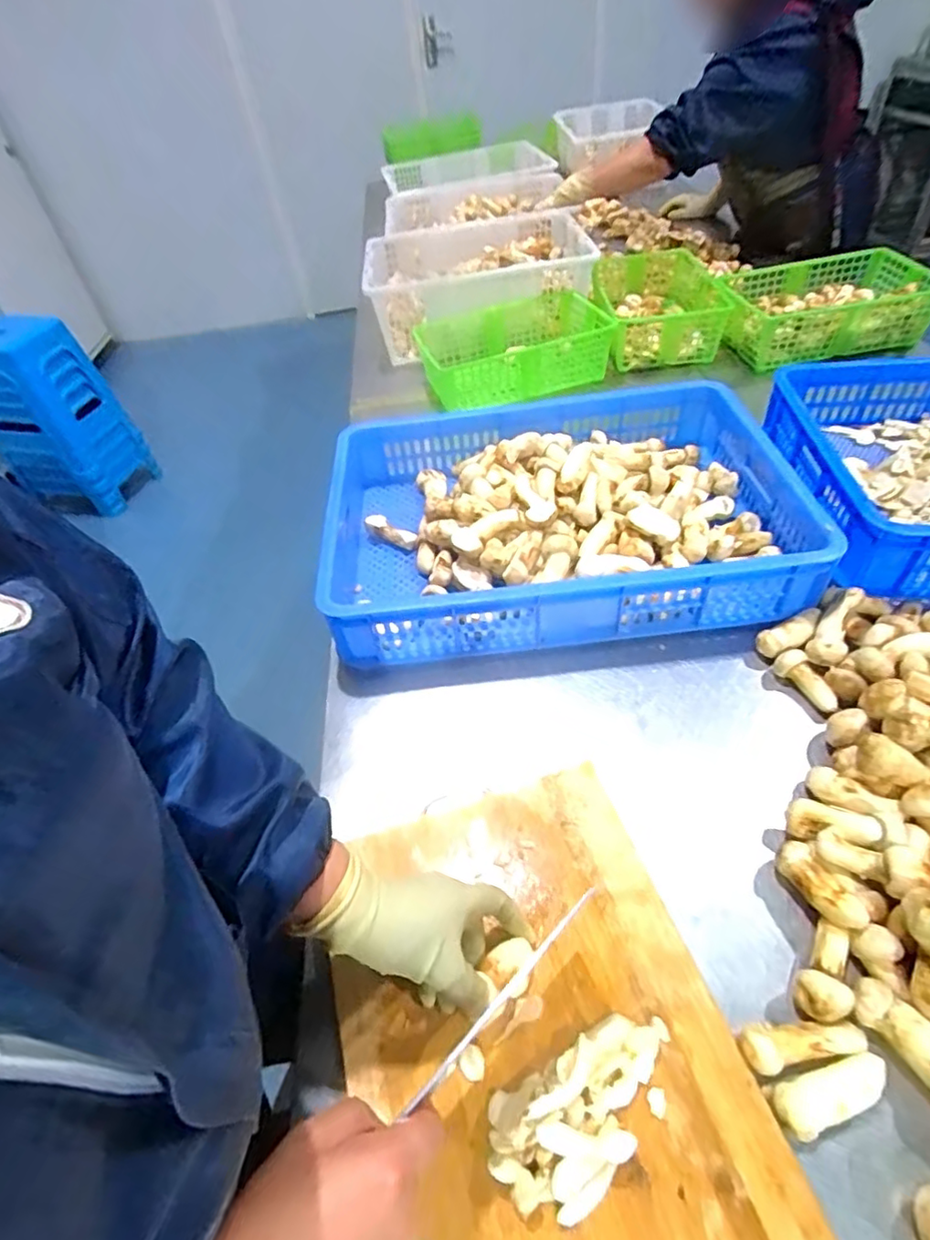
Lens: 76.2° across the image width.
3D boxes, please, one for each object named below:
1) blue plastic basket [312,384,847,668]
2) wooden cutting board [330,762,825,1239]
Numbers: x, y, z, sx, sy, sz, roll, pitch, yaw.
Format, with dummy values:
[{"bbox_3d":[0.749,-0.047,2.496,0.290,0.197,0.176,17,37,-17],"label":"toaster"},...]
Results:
[{"bbox_3d":[0.122,-0.160,0.802,0.591,0.101,0.418,-5,49,1],"label":"blue plastic basket"},{"bbox_3d":[0.048,0.307,0.440,0.275,0.032,0.377,-16,50,-8],"label":"wooden cutting board"}]

